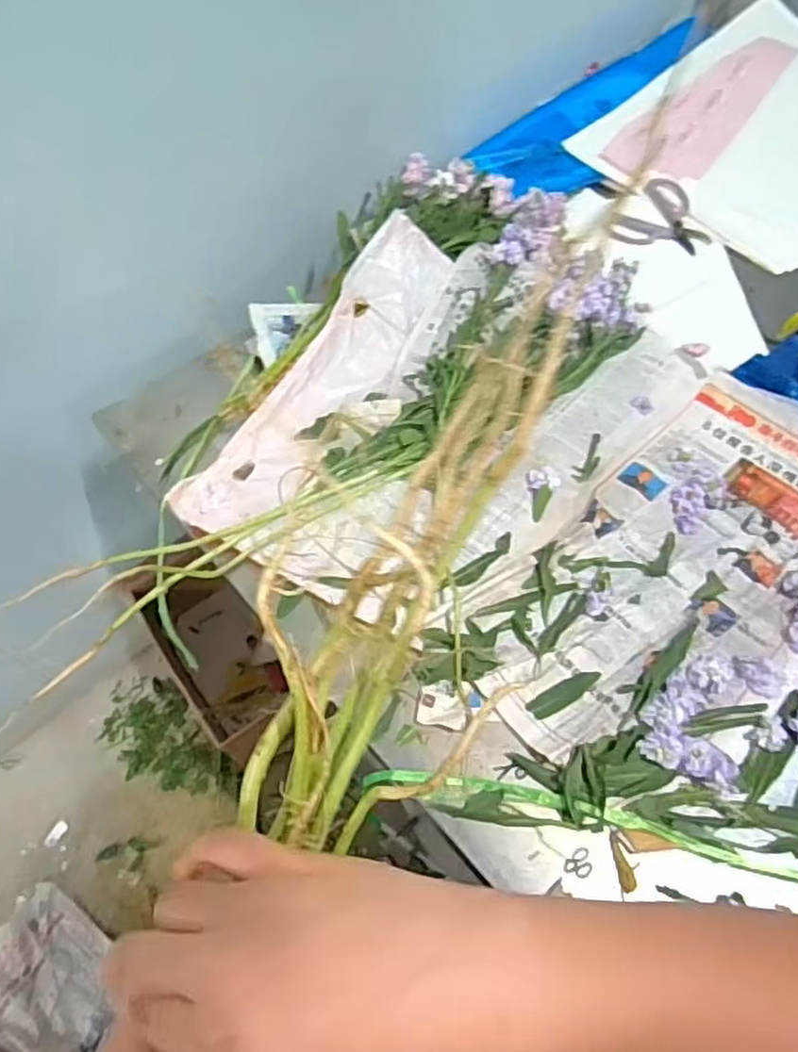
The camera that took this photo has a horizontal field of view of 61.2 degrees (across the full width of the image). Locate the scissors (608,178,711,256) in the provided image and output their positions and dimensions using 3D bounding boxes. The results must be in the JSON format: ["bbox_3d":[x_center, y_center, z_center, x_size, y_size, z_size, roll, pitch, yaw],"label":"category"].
[{"bbox_3d":[0.434,-0.493,1.089,0.155,0.008,0.150,-2,66,5],"label":"scissors"}]

